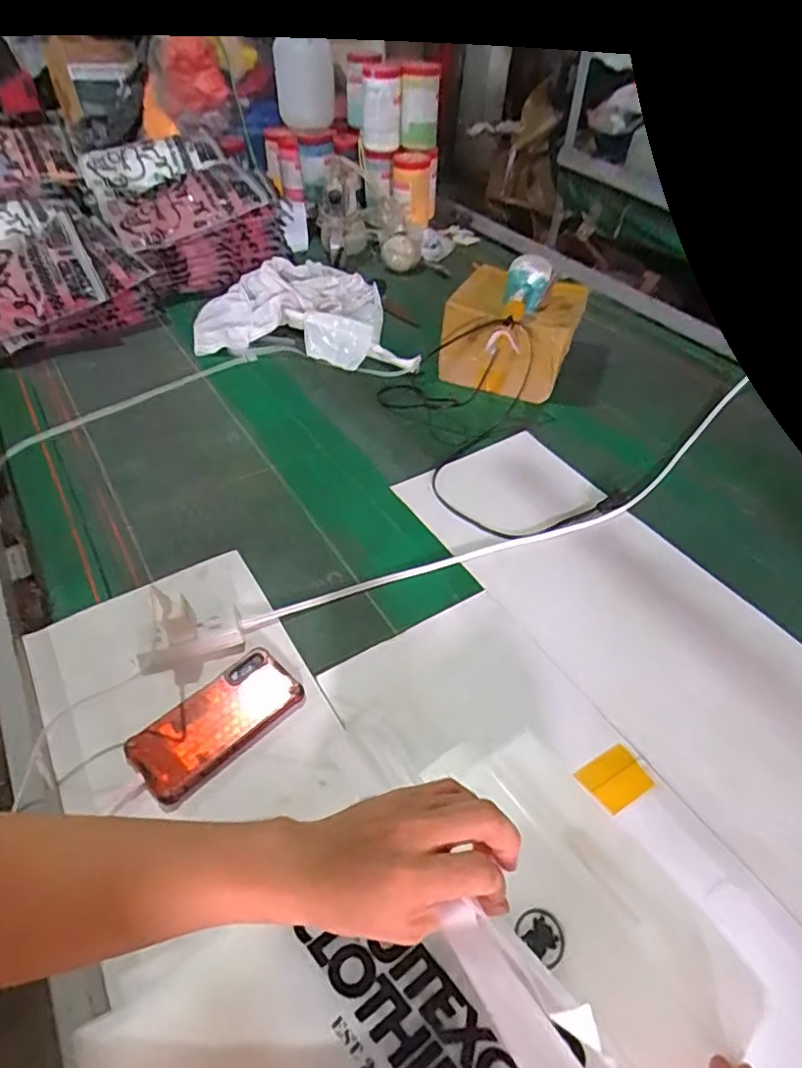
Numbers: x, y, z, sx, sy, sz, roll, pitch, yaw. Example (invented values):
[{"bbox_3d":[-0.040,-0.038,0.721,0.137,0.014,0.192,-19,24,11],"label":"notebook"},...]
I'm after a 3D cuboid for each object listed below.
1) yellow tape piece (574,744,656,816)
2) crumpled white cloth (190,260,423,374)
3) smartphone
[{"bbox_3d":[0.203,0.232,0.567,0.060,0.004,0.046,-22,49,-21],"label":"yellow tape piece"},{"bbox_3d":[-0.176,-0.471,1.221,0.453,0.083,0.384,6,45,6],"label":"crumpled white cloth"},{"bbox_3d":[-0.183,0.188,0.604,0.082,0.014,0.165,35,55,30],"label":"smartphone"}]

